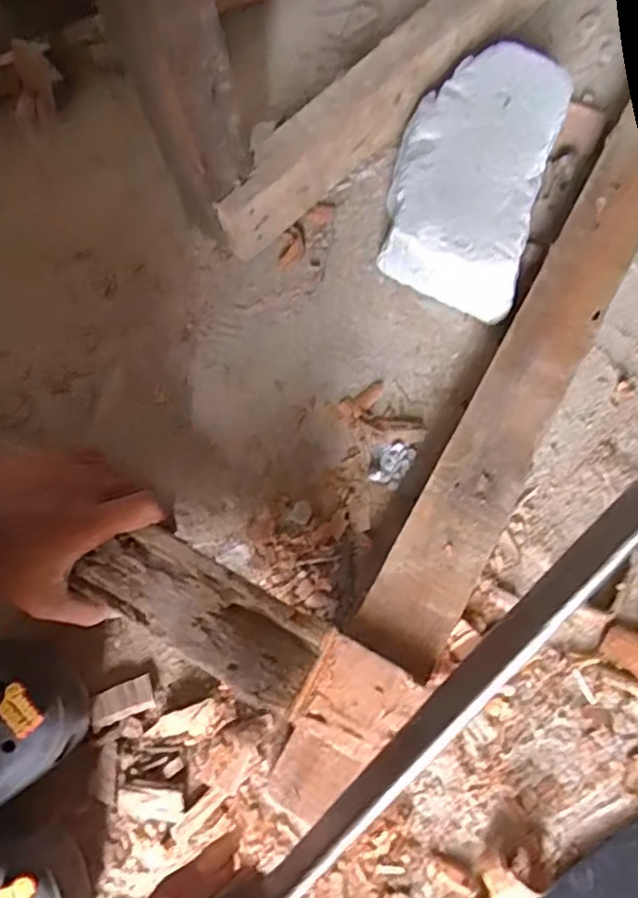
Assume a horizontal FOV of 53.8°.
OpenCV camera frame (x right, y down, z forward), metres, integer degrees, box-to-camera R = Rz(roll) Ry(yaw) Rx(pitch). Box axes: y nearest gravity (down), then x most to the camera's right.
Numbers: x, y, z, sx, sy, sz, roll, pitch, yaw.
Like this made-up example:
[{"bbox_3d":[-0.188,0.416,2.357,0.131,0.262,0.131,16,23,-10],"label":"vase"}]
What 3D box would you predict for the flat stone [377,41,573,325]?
[{"bbox_3d":[0.125,-0.222,0.519,0.117,0.072,0.212,16,74,5],"label":"flat stone"}]

